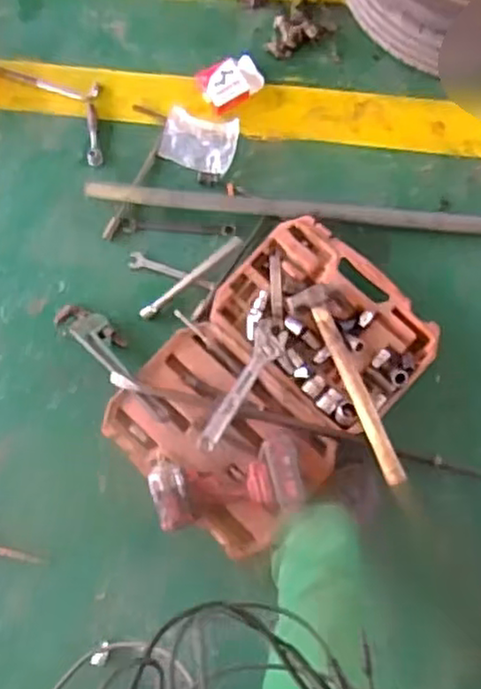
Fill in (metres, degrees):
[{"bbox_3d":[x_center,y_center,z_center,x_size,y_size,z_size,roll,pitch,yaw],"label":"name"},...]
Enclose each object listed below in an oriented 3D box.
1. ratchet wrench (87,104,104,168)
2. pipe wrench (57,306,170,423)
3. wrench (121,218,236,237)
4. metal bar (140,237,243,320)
[{"bbox_3d":[-0.314,-0.444,1.462,0.033,0.019,0.135,-8,77,-2],"label":"ratchet wrench"},{"bbox_3d":[-0.229,0.025,1.311,0.292,0.018,0.070,42,81,7],"label":"pipe wrench"},{"bbox_3d":[-0.125,-0.237,1.401,0.227,0.012,0.027,2,77,0],"label":"wrench"},{"bbox_3d":[-0.097,-0.134,1.370,0.246,0.017,0.025,-38,80,-8],"label":"metal bar"}]

